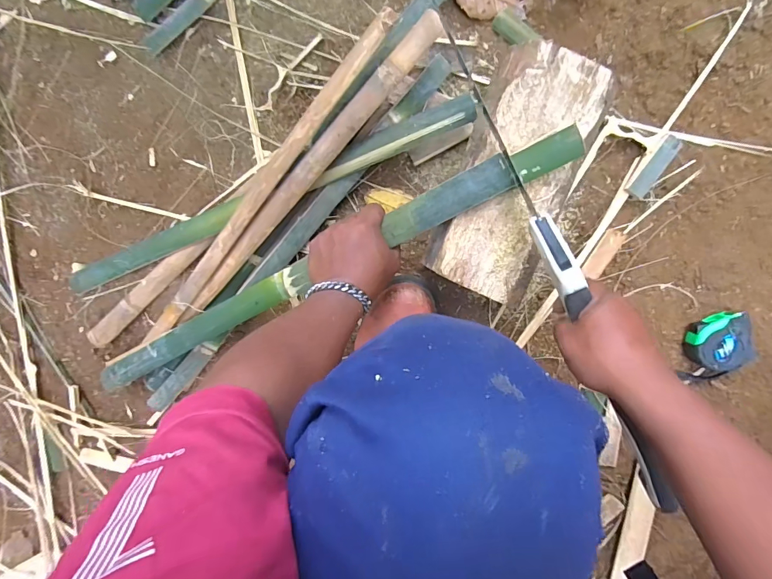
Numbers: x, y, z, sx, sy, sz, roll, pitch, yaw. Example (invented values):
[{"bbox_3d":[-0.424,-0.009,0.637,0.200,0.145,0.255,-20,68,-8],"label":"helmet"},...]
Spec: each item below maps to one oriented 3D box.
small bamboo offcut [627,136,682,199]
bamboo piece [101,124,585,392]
[{"bbox_3d":[0.344,-0.157,0.515,0.025,0.008,0.080,35,99,3],"label":"small bamboo offcut"},{"bbox_3d":[-0.123,-0.005,0.521,0.731,0.035,0.044,-25,92,19],"label":"bamboo piece"}]

